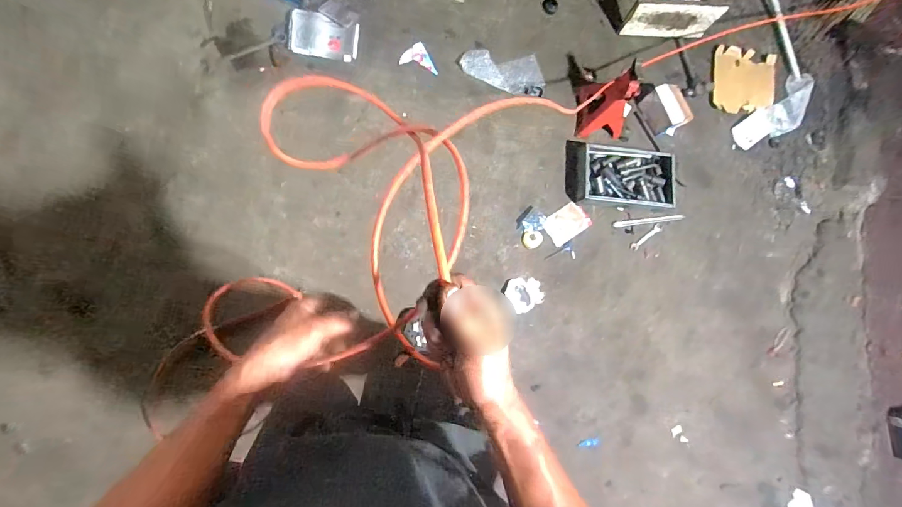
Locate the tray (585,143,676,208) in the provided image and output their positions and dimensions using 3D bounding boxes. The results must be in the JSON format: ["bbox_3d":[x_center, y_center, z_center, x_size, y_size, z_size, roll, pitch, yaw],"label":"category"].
[{"bbox_3d":[0.625,-0.274,1.434,0.326,0.057,0.224,5,88,-5],"label":"tray"}]

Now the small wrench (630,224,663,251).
[{"bbox_3d":[0.726,-0.059,1.496,0.128,0.009,0.031,-40,92,8],"label":"small wrench"}]

